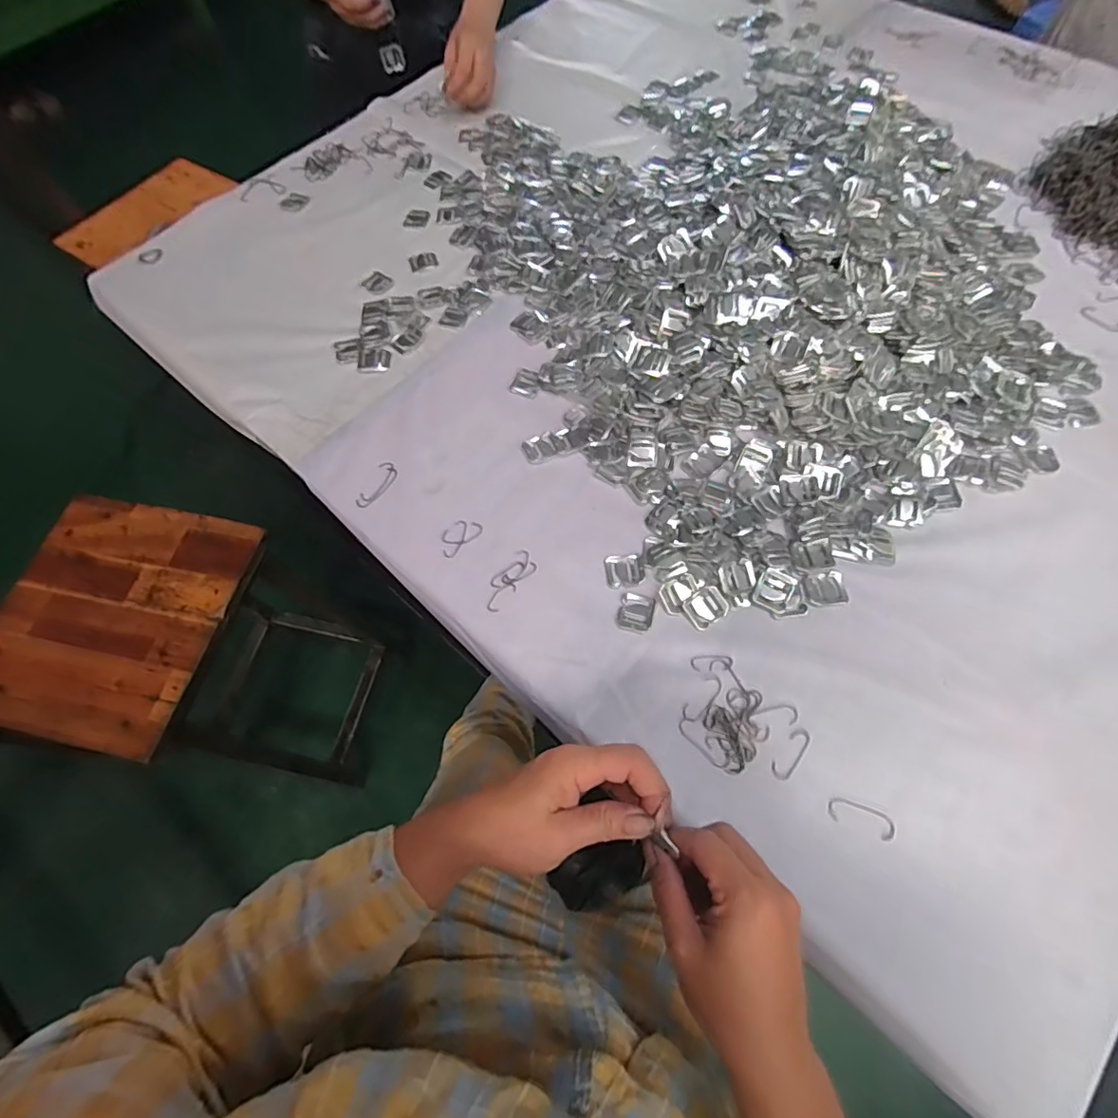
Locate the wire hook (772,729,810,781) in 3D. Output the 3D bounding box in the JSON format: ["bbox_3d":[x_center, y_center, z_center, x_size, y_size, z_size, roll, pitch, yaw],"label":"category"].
[{"bbox_3d":[0.183,0.153,0.429,0.016,0.004,0.044,35,71,16],"label":"wire hook"}]

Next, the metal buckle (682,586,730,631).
[{"bbox_3d":[0.129,0.042,0.481,0.038,0.007,0.029,-35,69,-14],"label":"metal buckle"}]

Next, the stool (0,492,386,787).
[{"bbox_3d":[-0.552,0.175,0.915,0.301,0.513,0.302,9,67,7],"label":"stool"}]

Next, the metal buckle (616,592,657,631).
[{"bbox_3d":[0.068,0.047,0.483,0.030,0.004,0.032,16,67,9],"label":"metal buckle"}]

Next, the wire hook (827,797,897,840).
[{"bbox_3d":[0.226,0.193,0.409,0.047,0.005,0.018,20,67,11],"label":"wire hook"}]

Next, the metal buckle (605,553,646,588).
[{"bbox_3d":[0.060,0.011,0.498,0.034,0.004,0.030,-6,65,-1],"label":"metal buckle"}]

